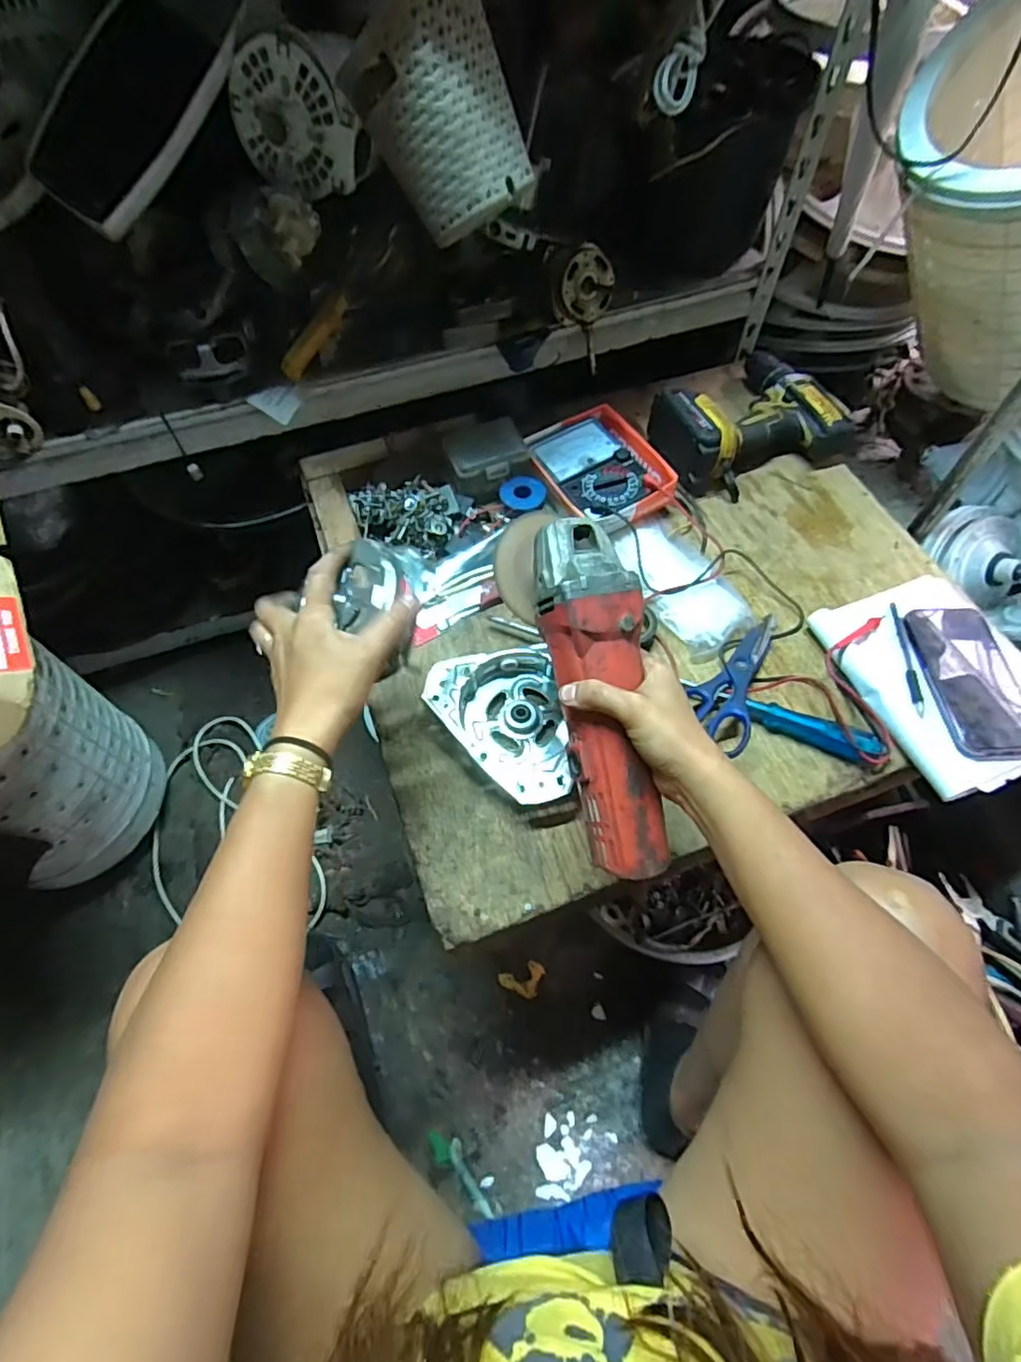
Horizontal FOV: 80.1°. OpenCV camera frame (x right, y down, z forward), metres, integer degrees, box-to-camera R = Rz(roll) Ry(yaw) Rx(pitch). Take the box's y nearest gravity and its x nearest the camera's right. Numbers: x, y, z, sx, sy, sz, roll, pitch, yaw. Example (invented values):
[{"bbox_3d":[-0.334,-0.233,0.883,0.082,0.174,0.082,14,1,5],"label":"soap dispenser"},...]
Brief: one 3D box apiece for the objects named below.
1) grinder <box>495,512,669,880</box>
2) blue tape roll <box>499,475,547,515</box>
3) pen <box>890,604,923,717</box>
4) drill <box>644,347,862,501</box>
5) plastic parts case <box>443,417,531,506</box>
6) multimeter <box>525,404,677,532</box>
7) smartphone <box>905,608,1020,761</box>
[{"bbox_3d":[0.058,0.001,0.445,0.084,0.073,0.273,-12,83,-6],"label":"grinder"},{"bbox_3d":[0.014,-0.224,0.726,0.054,0.016,0.046,-10,61,-5],"label":"blue tape roll"},{"bbox_3d":[0.405,-0.025,0.621,0.012,0.004,0.133,5,61,4],"label":"pen"},{"bbox_3d":[0.291,-0.336,0.767,0.216,0.075,0.176,-27,64,-13],"label":"drill"},{"bbox_3d":[-0.028,-0.269,0.749,0.091,0.055,0.087,-14,61,-7],"label":"plastic parts case"},{"bbox_3d":[0.108,-0.253,0.737,0.137,0.036,0.173,-27,64,-13],"label":"multimeter"},{"bbox_3d":[0.459,-0.004,0.597,0.089,0.016,0.166,0,61,1],"label":"smartphone"}]

